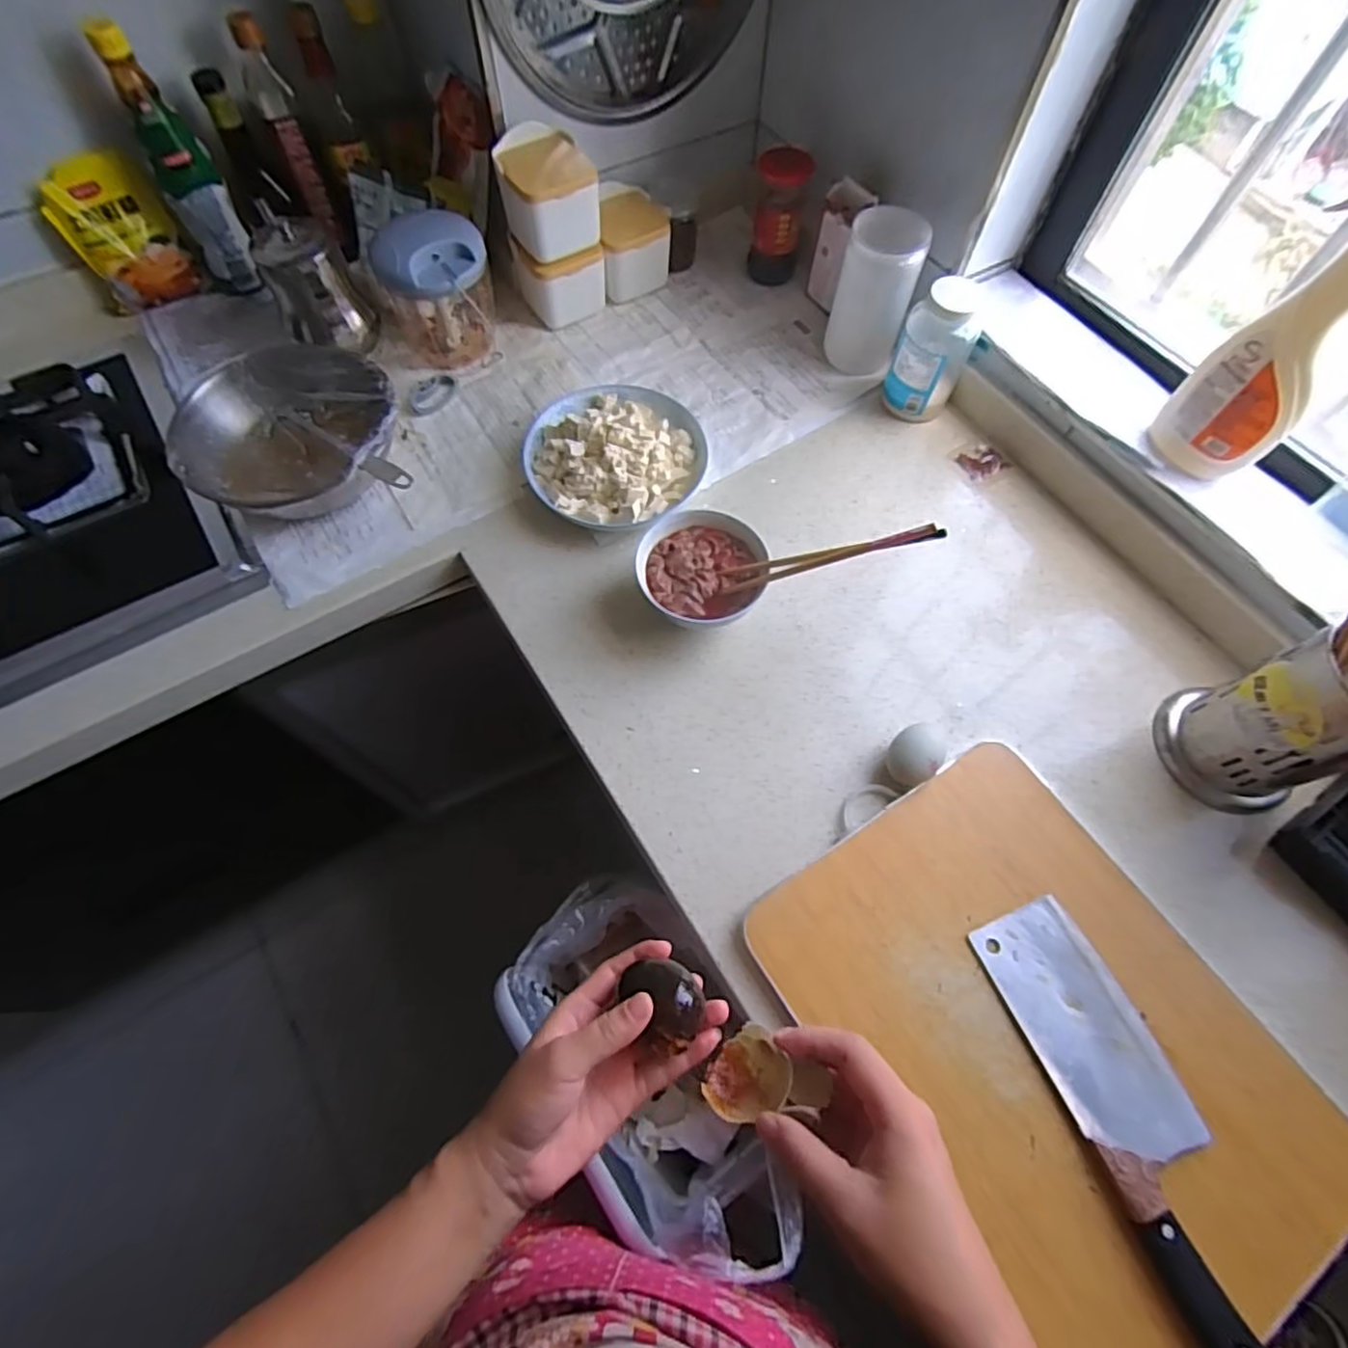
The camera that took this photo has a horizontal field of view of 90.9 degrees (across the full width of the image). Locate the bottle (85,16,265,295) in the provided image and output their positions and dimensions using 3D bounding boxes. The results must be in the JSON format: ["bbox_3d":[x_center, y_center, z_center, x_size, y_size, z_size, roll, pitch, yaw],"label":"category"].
[{"bbox_3d":[-0.564,-0.575,0.768,0.068,0.245,0.052,-28,69,-13],"label":"bottle"}]

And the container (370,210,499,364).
[{"bbox_3d":[-0.272,-0.439,0.768,0.121,0.132,0.101,-24,68,-11],"label":"container"}]

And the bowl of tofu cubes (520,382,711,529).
[{"bbox_3d":[-0.063,-0.247,0.722,0.189,0.062,0.187,0,65,-1],"label":"bowl of tofu cubes"}]

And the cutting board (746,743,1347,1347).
[{"bbox_3d":[0.285,0.272,0.507,0.295,0.031,0.389,-32,70,-14],"label":"cutting board"}]

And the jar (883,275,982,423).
[{"bbox_3d":[0.290,-0.358,0.744,0.074,0.125,0.079,0,65,-1],"label":"jar"}]

